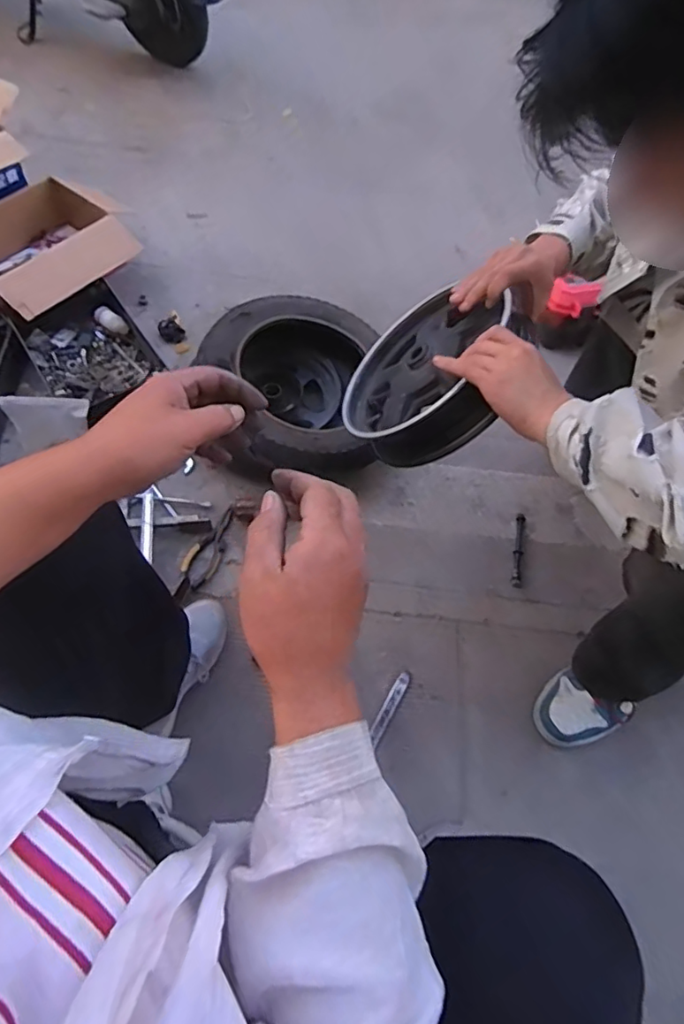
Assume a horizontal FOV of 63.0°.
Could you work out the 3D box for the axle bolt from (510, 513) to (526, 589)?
[{"bbox_3d":[0.316,0.069,1.004,0.019,0.013,0.149,12,60,3],"label":"axle bolt"}]

